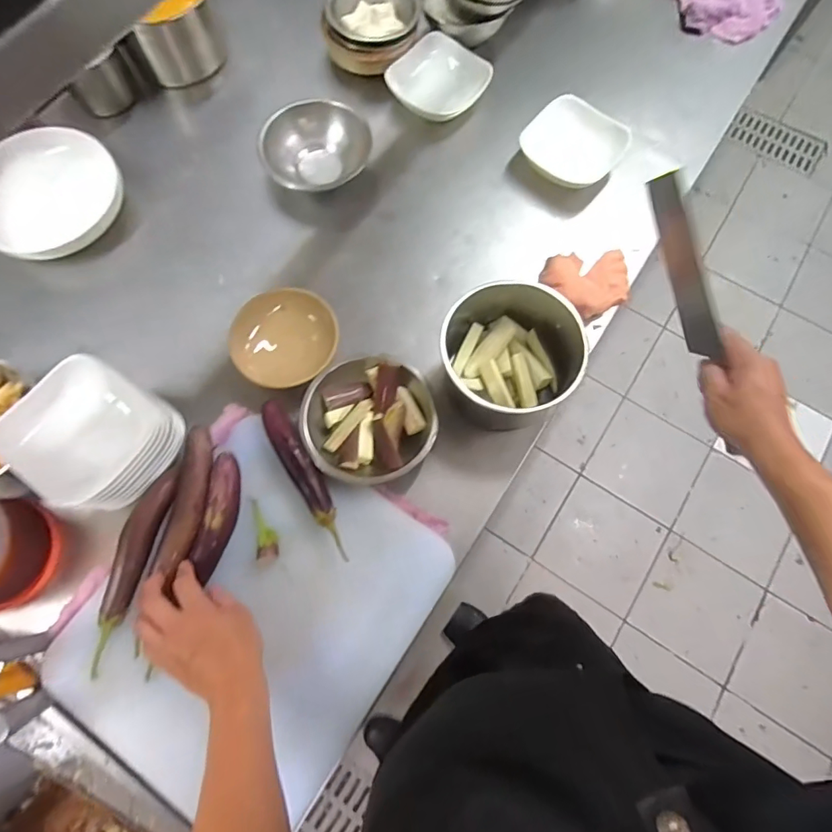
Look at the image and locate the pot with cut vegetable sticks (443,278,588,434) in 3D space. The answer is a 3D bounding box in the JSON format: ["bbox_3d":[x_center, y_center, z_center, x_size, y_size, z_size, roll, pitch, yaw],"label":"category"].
[{"bbox_3d":[0.122,-0.086,0.652,0.158,0.110,0.191,-18,73,-5],"label":"pot with cut vegetable sticks"}]

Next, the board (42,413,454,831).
[{"bbox_3d":[-0.190,0.234,0.570,0.331,0.034,0.393,31,76,10],"label":"board"}]

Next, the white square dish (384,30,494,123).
[{"bbox_3d":[0.033,-0.571,0.825,0.125,0.054,0.153,-44,77,-12],"label":"white square dish"}]

